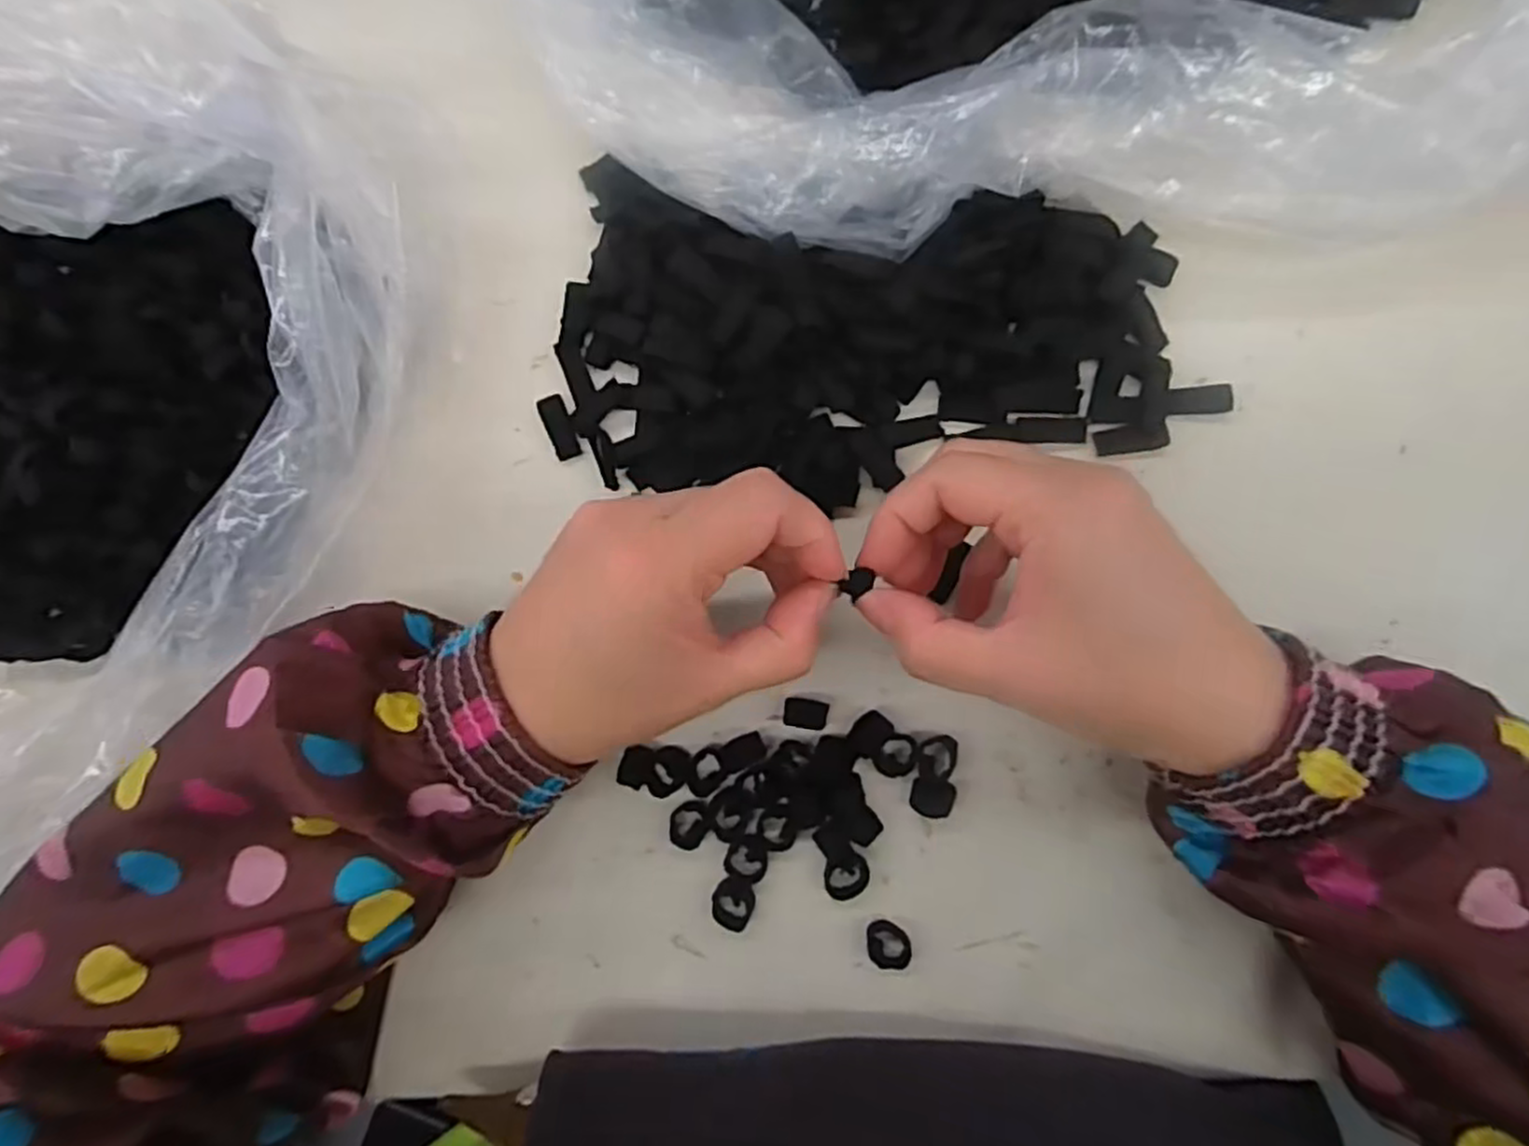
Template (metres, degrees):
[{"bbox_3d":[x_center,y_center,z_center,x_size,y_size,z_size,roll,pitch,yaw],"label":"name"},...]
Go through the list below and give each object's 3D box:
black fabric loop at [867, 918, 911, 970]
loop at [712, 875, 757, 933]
[{"bbox_3d":[0.045,0.134,0.270,0.015,0.010,0.013,-15,85,3],"label":"black fabric loop"},{"bbox_3d":[-0.011,0.121,0.275,0.015,0.007,0.017,11,87,5],"label":"loop"}]

